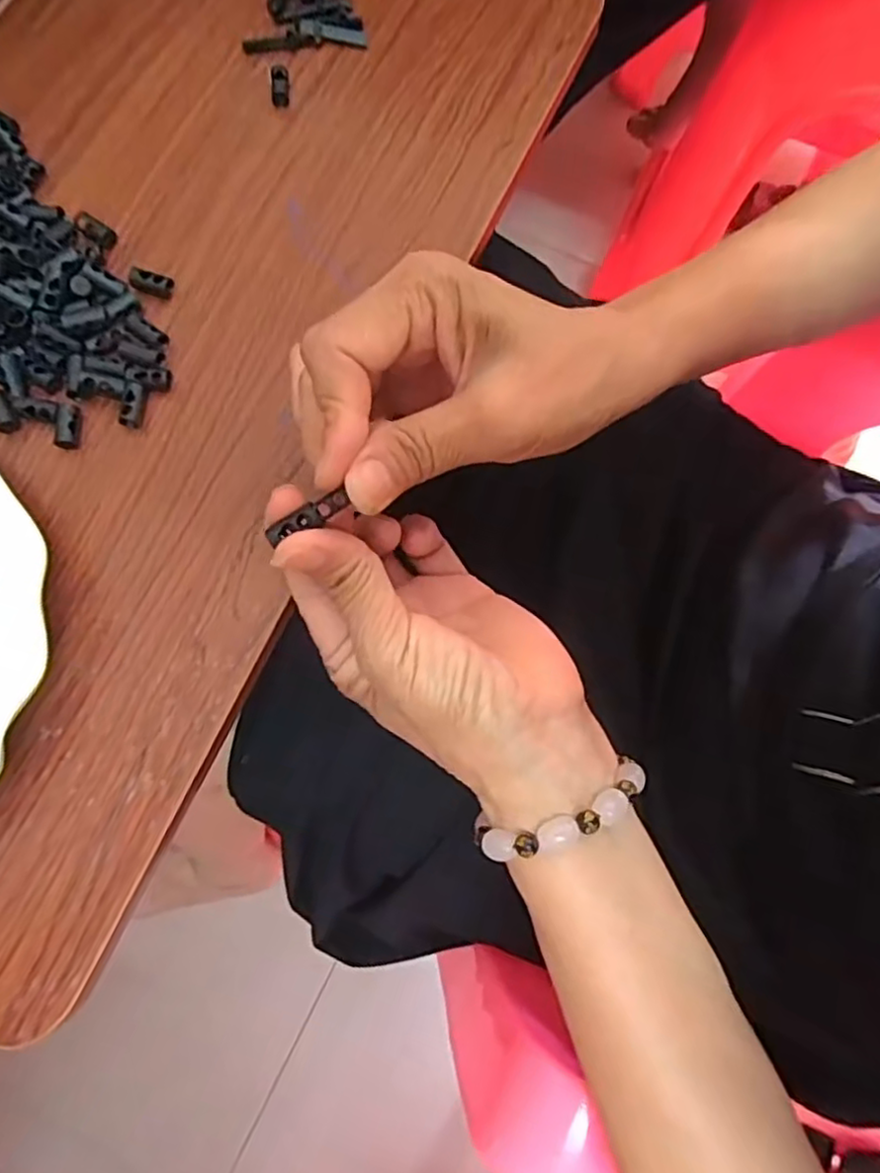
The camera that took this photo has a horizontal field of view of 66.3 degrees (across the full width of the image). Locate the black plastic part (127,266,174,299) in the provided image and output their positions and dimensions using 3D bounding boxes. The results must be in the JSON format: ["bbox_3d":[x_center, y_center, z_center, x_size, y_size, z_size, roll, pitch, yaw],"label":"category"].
[{"bbox_3d":[-0.132,-0.139,0.309,0.019,0.009,0.008,12,76,0],"label":"black plastic part"}]

